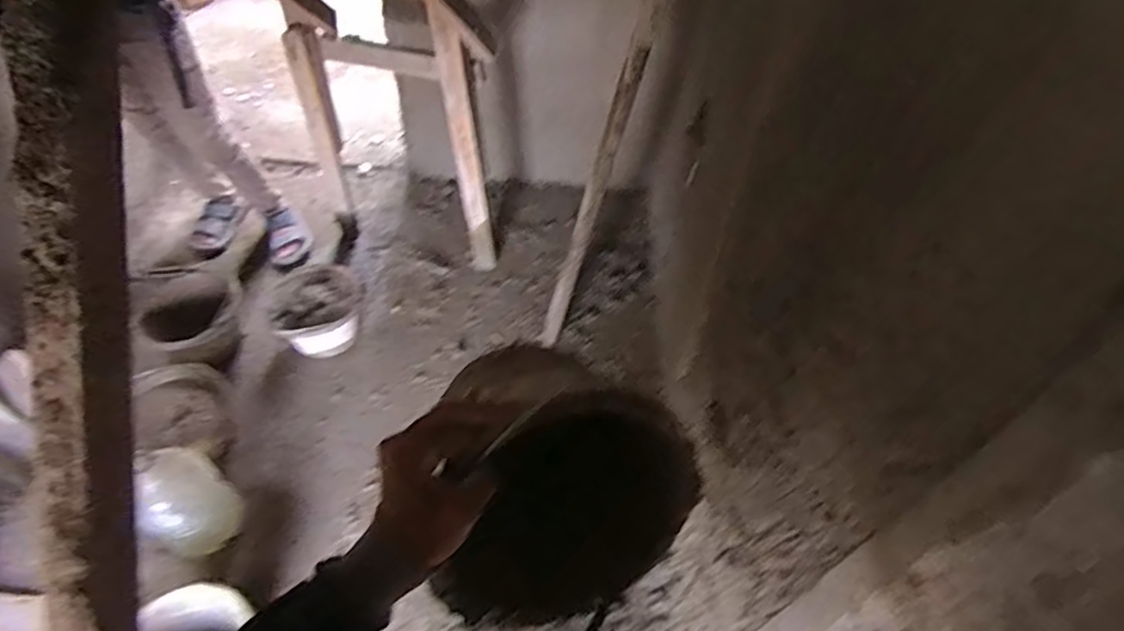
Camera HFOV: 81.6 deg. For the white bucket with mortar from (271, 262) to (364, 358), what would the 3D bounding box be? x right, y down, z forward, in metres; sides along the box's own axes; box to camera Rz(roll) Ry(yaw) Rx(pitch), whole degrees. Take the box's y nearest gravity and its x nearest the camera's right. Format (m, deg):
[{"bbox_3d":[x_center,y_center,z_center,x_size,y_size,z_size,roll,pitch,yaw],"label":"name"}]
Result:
[{"bbox_3d":[-0.658,-0.009,1.784,0.236,0.150,0.225,1,52,-1],"label":"white bucket with mortar"}]

